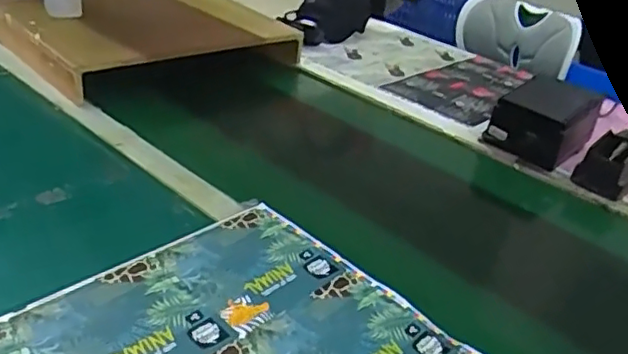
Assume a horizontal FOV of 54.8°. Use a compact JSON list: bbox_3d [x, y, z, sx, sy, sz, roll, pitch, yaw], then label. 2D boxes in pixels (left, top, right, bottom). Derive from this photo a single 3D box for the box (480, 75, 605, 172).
[{"bbox_3d":[0.351,-0.090,0.930,0.117,0.107,0.118,30,37,33],"label":"box"}]

